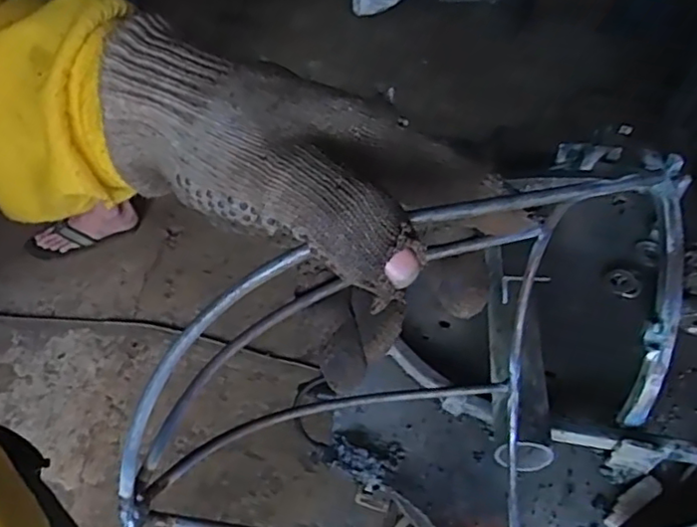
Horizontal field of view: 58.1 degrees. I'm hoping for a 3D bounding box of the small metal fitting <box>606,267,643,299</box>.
[{"bbox_3d":[0.216,0.016,0.492,0.023,0.008,0.026,-8,50,-9],"label":"small metal fitting"}]

